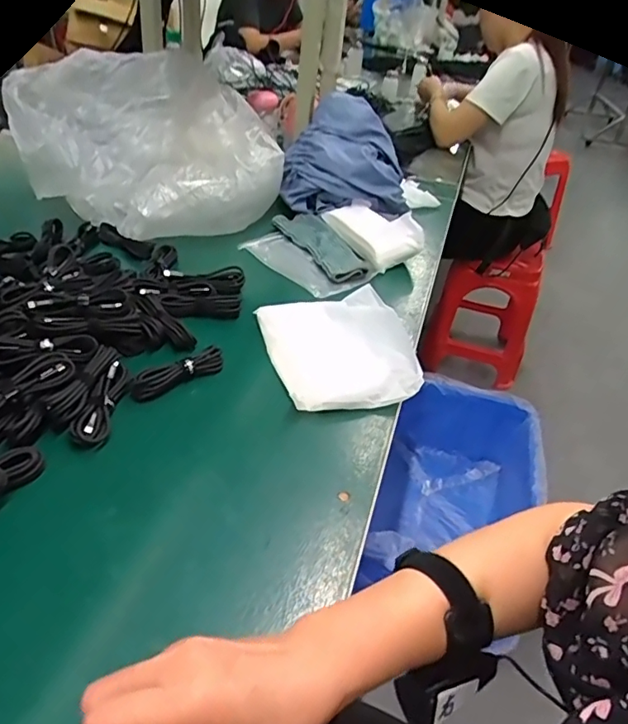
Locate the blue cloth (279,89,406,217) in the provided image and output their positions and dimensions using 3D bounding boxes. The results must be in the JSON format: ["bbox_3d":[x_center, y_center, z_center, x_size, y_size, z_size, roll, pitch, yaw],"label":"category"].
[{"bbox_3d":[0.061,-0.375,0.982,0.228,0.186,0.190,9,37,2],"label":"blue cloth"}]

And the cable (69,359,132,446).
[{"bbox_3d":[-0.217,0.042,0.550,0.033,0.022,0.111,8,37,1],"label":"cable"}]

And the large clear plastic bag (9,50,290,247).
[{"bbox_3d":[-0.273,-0.353,0.889,0.378,0.209,0.349,-18,44,-29],"label":"large clear plastic bag"}]

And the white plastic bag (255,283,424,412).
[{"bbox_3d":[0.034,-0.021,0.655,0.170,0.036,0.194,-5,39,-16],"label":"white plastic bag"}]

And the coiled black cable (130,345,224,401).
[{"bbox_3d":[-0.153,0.011,0.603,0.112,0.018,0.028,-21,46,-32],"label":"coiled black cable"}]

